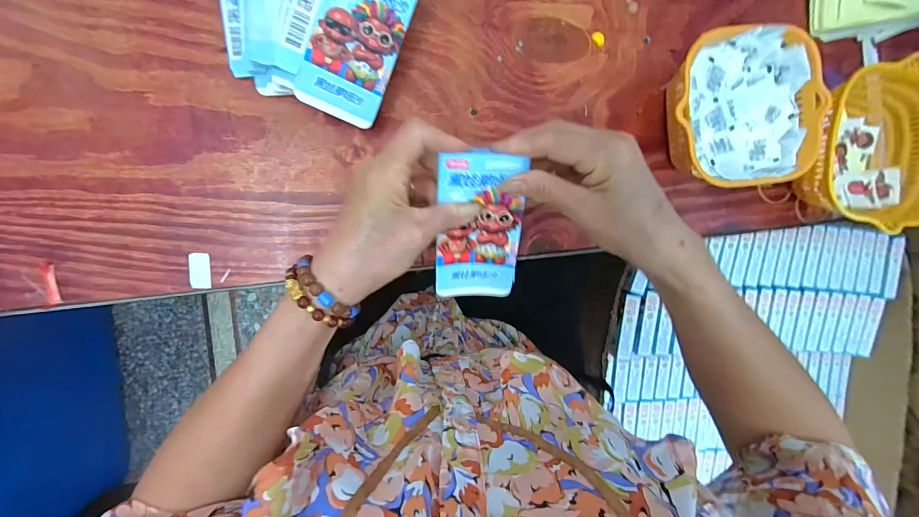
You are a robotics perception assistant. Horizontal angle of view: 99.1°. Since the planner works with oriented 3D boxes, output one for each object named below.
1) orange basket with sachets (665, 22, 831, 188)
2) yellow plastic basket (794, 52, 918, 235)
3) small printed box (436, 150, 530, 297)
[{"bbox_3d":[0.257,-0.138,0.378,0.146,0.067,0.134,-7,96,-7],"label":"orange basket with sachets"},{"bbox_3d":[0.413,-0.110,0.401,0.140,0.072,0.150,-1,96,-8],"label":"yellow plastic basket"},{"bbox_3d":[0.015,-0.022,0.304,0.063,0.008,0.118,-3,118,-8],"label":"small printed box"}]

